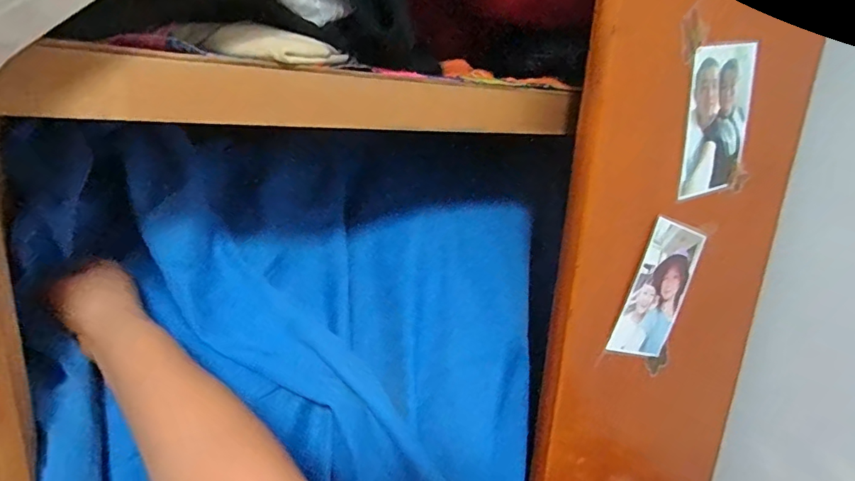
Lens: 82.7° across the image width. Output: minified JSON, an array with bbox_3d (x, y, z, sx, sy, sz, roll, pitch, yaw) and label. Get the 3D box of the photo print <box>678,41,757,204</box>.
[{"bbox_3d":[0.307,-0.125,0.511,0.104,0.147,0.005,-7,19,-28],"label":"photo print"}]

